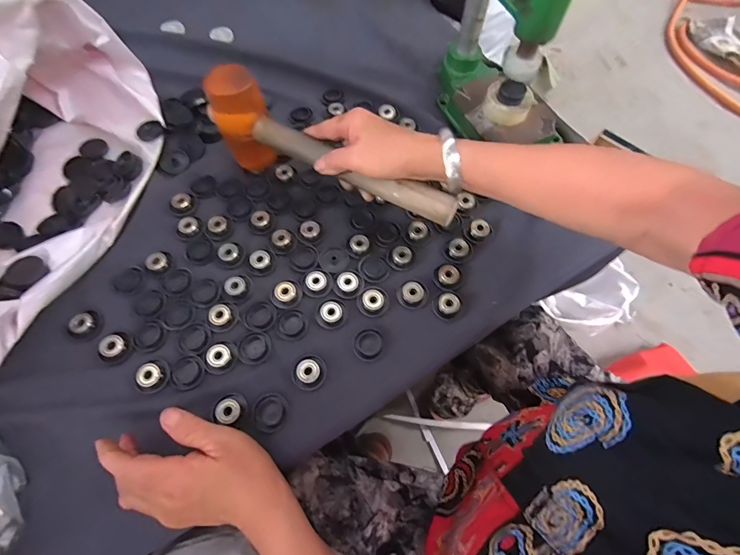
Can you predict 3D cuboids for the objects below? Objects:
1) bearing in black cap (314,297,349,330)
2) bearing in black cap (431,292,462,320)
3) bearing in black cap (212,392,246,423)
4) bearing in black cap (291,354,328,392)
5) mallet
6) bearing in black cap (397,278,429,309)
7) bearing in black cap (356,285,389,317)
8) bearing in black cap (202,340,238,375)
[{"bbox_3d":[-0.041,0.037,0.389,0.033,0.007,0.032,0,65,0],"label":"bearing in black cap"},{"bbox_3d":[0.083,0.029,0.390,0.030,0.012,0.025,-28,68,-12],"label":"bearing in black cap"},{"bbox_3d":[-0.133,0.123,0.348,0.028,0.009,0.026,0,65,0],"label":"bearing in black cap"},{"bbox_3d":[-0.060,0.092,0.362,0.033,0.009,0.034,0,65,0],"label":"bearing in black cap"},{"bbox_3d":[-0.046,-0.124,0.390,0.286,0.097,0.050,30,68,12],"label":"mallet"},{"bbox_3d":[0.047,0.017,0.397,0.034,0.008,0.032,0,65,0],"label":"bearing in black cap"},{"bbox_3d":[0.003,0.024,0.393,0.033,0.009,0.033,0,65,0],"label":"bearing in black cap"},{"bbox_3d":[-0.150,0.079,0.368,0.033,0.007,0.033,0,65,0],"label":"bearing in black cap"}]

